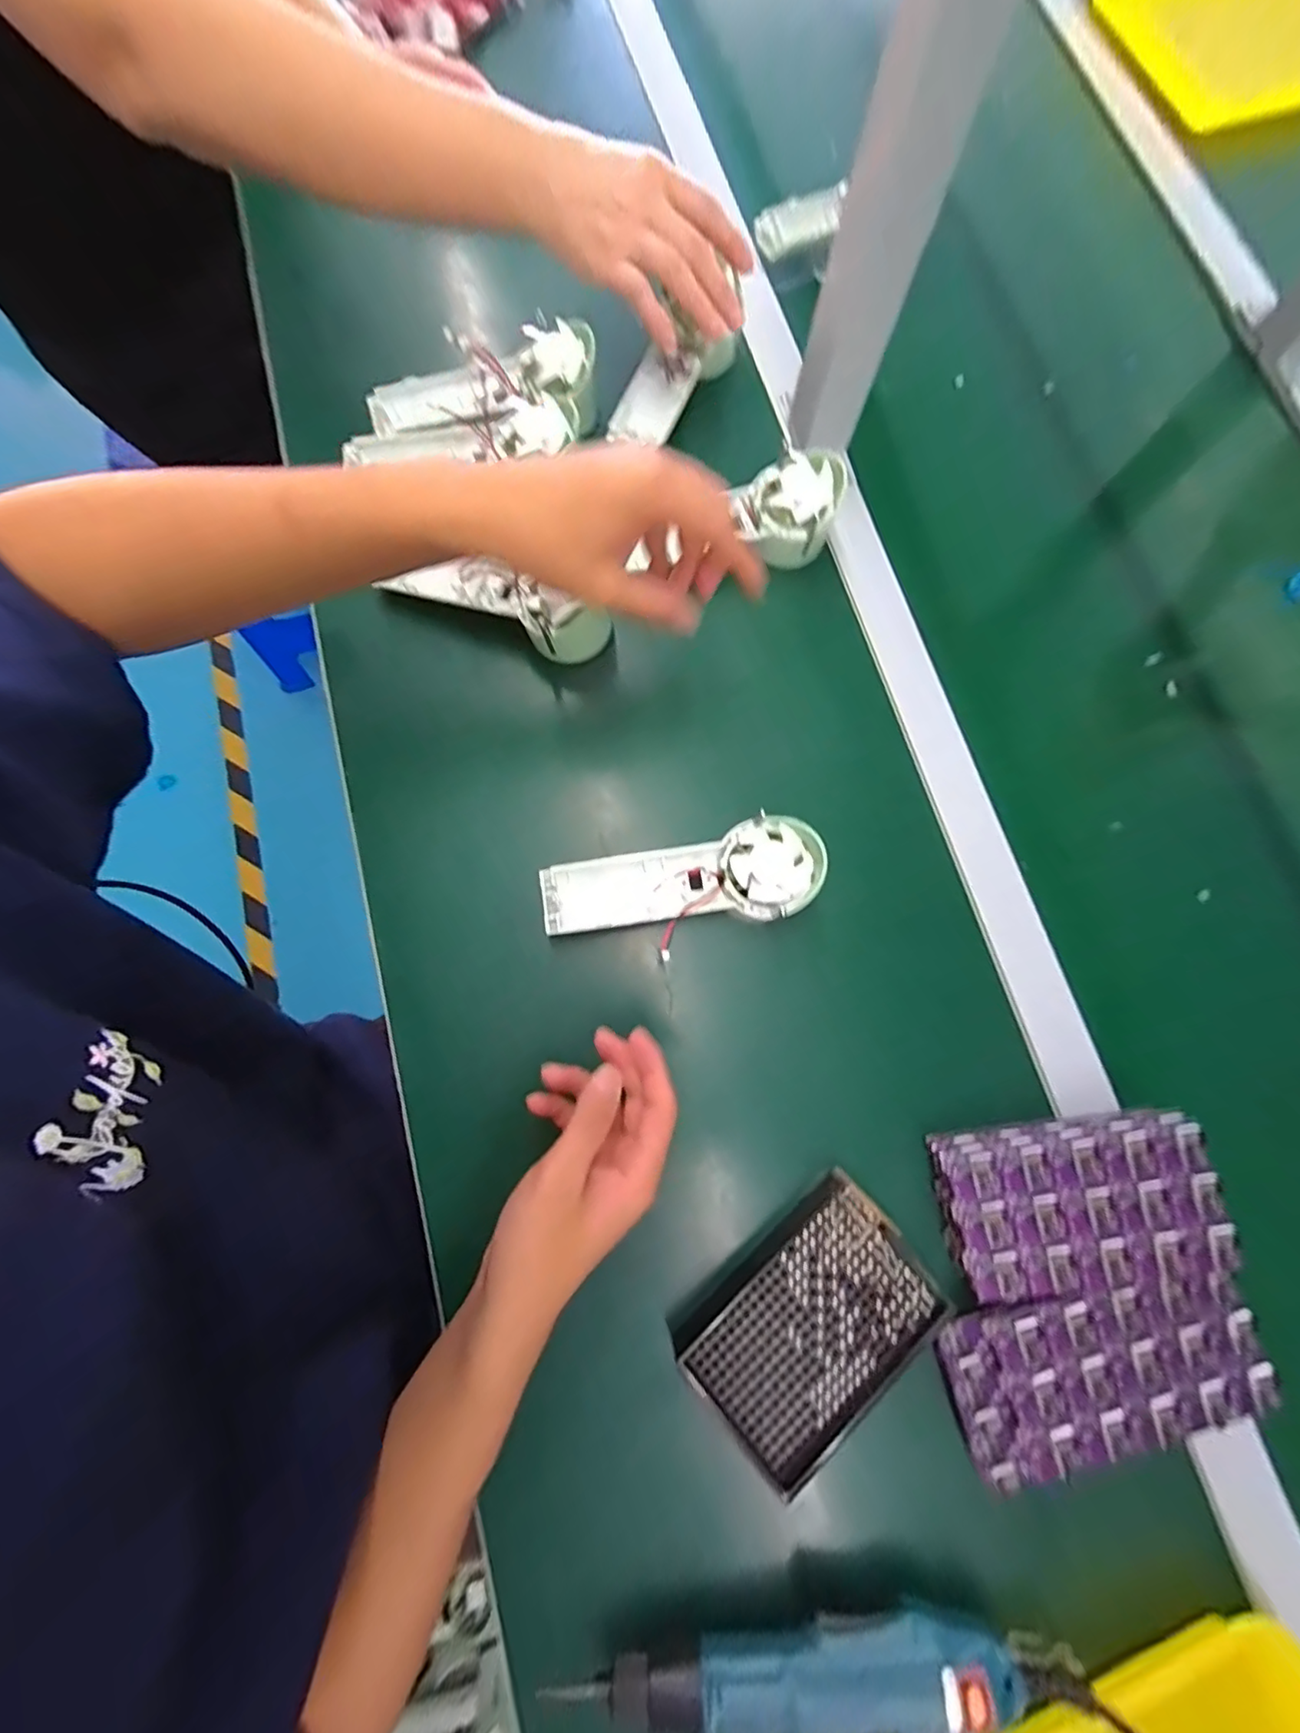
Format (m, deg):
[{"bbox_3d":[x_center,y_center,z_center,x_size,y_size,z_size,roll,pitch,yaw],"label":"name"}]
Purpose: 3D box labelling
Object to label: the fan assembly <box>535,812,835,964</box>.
[{"bbox_3d":[0.022,0.014,0.364,0.174,0.028,0.065,-15,78,-4],"label":"fan assembly"}]

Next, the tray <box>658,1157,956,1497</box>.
[{"bbox_3d":[0.093,0.262,0.334,0.139,0.022,0.103,-36,83,-7],"label":"tray"}]

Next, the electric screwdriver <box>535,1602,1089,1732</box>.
[{"bbox_3d":[0.090,0.409,0.292,0.247,0.032,0.043,-5,77,-2],"label":"electric screwdriver"}]

